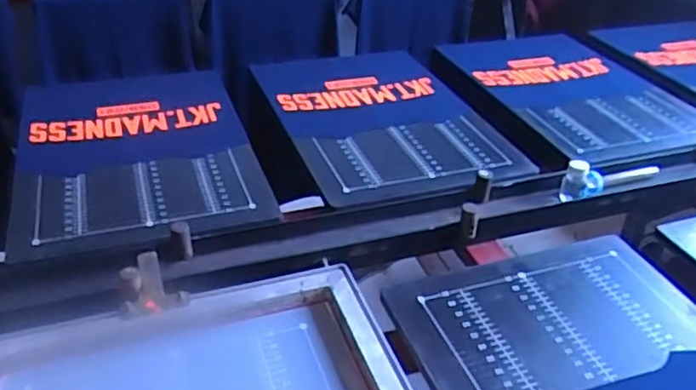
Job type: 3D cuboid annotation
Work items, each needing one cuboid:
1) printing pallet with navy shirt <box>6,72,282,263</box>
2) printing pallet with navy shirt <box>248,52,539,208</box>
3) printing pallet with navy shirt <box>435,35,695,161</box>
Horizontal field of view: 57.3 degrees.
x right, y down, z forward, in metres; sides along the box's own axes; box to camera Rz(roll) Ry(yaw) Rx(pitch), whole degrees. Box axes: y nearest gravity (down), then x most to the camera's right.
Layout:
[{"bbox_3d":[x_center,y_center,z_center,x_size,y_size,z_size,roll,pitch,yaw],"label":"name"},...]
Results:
[{"bbox_3d":[-0.376,-0.087,1.134,0.383,0.021,0.538,-9,38,-18],"label":"printing pallet with navy shirt"},{"bbox_3d":[0.071,-0.156,1.274,0.396,0.032,0.549,-10,38,-19],"label":"printing pallet with navy shirt"},{"bbox_3d":[0.511,-0.249,1.436,0.386,0.024,0.589,-12,37,-21],"label":"printing pallet with navy shirt"}]

